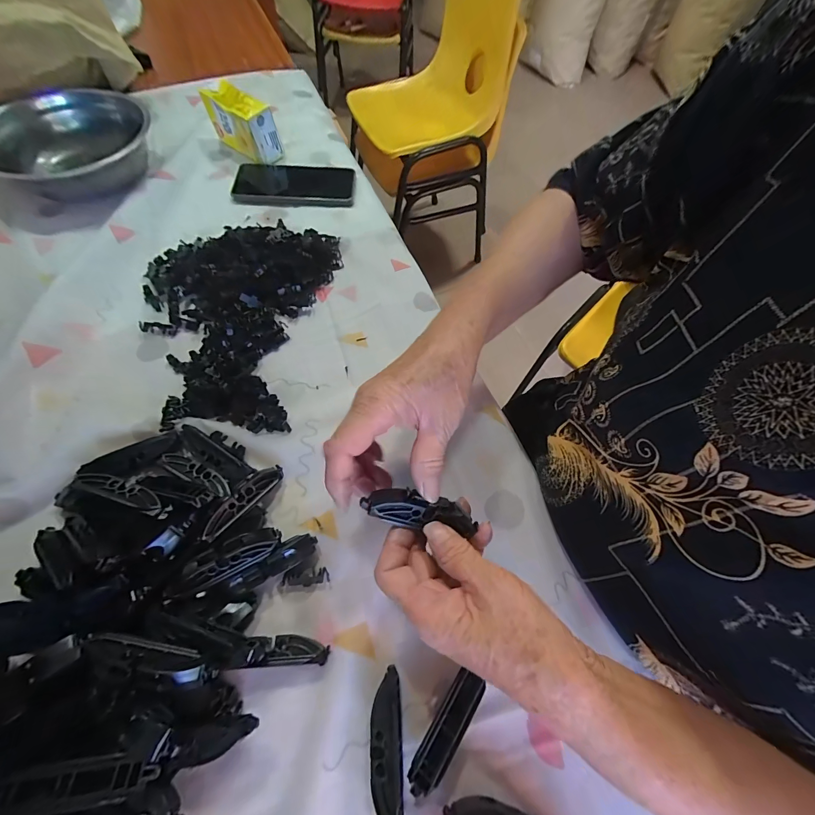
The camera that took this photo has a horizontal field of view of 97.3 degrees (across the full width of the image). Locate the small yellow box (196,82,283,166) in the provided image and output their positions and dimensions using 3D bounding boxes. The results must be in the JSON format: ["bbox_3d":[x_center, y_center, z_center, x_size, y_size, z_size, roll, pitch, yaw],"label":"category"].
[{"bbox_3d":[-0.242,-0.416,0.520,0.115,0.070,0.041,35,66,14],"label":"small yellow box"}]

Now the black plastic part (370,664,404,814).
[{"bbox_3d":[-0.014,0.219,0.233,0.020,0.014,0.079,-2,62,-4],"label":"black plastic part"}]

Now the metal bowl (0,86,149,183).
[{"bbox_3d":[-0.469,-0.366,0.497,0.199,0.062,0.199,1,62,-2],"label":"metal bowl"}]

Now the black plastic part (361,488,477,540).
[{"bbox_3d":[0.009,0.068,0.240,0.077,0.012,0.022,12,62,-9],"label":"black plastic part"}]

